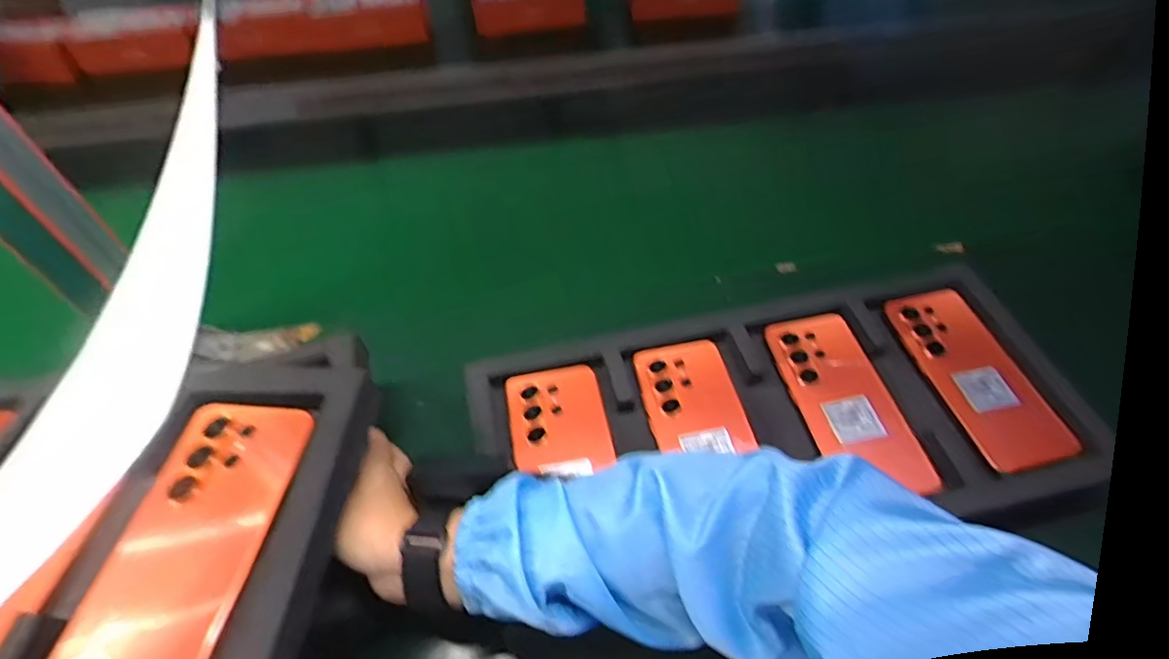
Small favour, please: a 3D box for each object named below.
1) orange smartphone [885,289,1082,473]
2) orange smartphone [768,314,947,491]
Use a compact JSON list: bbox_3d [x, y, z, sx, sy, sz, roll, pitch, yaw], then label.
[{"bbox_3d":[0.347,0.037,0.527,0.079,0.014,0.178,-13,57,-9],"label":"orange smartphone"},{"bbox_3d":[0.220,0.058,0.506,0.076,0.012,0.172,-10,53,-7],"label":"orange smartphone"}]

